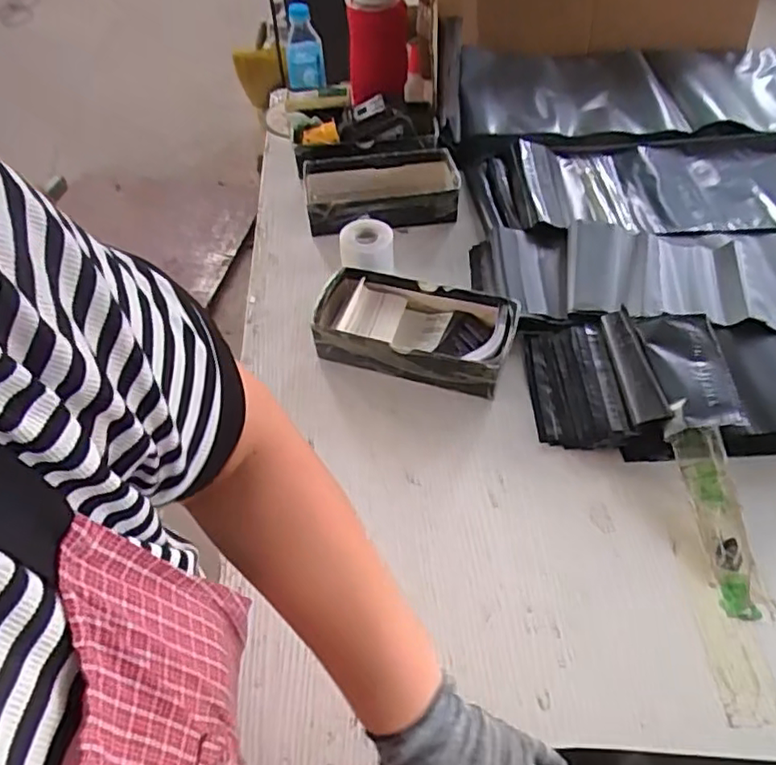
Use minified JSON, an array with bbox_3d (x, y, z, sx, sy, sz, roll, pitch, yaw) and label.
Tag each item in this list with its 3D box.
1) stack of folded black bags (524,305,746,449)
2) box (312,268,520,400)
[{"bbox_3d":[0.251,-0.011,0.660,0.193,0.048,0.164,3,51,5],"label":"stack of folded black bags"},{"bbox_3d":[0.030,-0.061,0.711,0.219,0.054,0.107,13,52,13],"label":"box"}]

